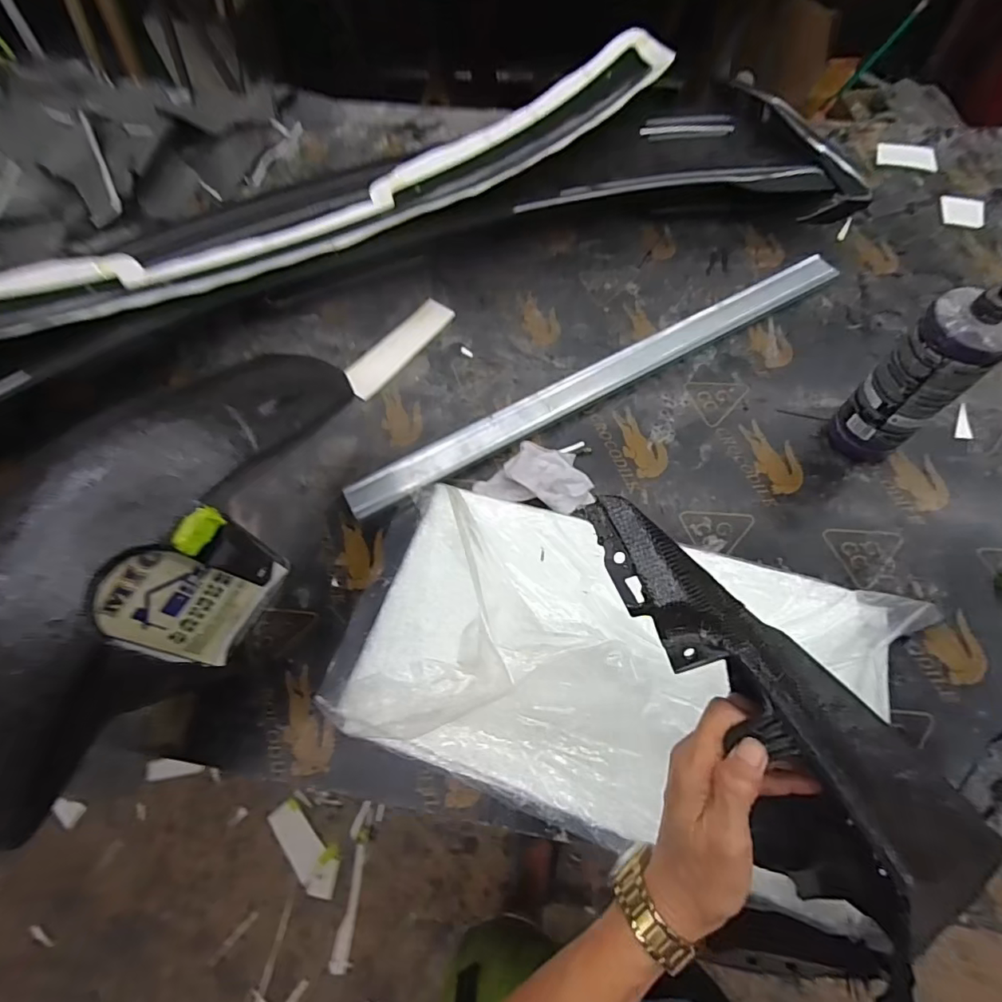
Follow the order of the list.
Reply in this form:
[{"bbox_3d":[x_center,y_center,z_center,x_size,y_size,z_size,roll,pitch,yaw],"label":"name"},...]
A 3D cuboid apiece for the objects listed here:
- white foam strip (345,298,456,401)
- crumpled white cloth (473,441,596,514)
[{"bbox_3d":[-0.151,-0.232,0.765,0.059,0.014,0.202,34,71,17],"label":"white foam strip"},{"bbox_3d":[0.046,-0.033,0.654,0.142,0.023,0.084,11,66,8],"label":"crumpled white cloth"}]

